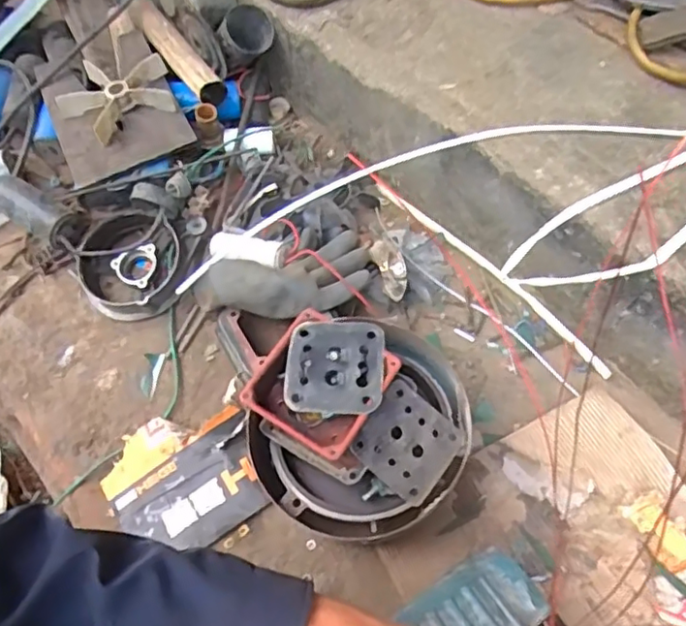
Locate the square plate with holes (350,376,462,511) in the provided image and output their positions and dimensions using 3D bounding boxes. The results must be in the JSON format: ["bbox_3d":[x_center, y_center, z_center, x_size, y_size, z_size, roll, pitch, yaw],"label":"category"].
[{"bbox_3d":[0.054,0.110,0.529,0.078,0.006,0.077,39,71,4],"label":"square plate with holes"}]

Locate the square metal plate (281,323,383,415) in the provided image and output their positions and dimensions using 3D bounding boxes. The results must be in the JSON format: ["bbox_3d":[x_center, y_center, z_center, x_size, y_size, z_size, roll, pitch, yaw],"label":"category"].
[{"bbox_3d":[-0.007,0.046,0.540,0.083,0.013,0.083,2,60,5],"label":"square metal plate"}]

